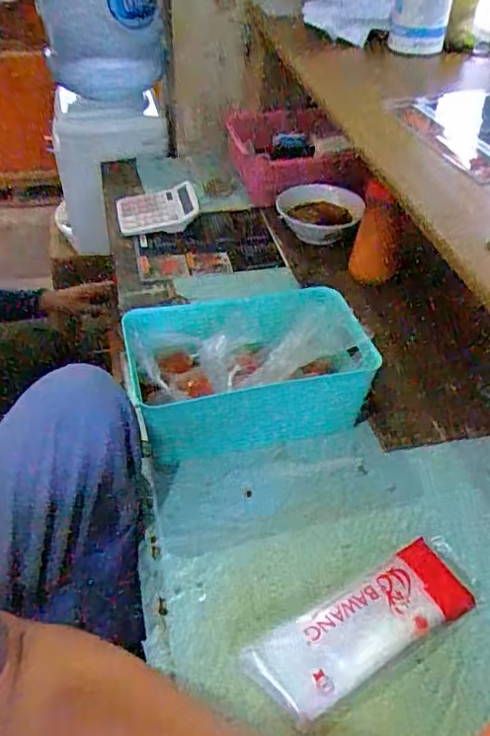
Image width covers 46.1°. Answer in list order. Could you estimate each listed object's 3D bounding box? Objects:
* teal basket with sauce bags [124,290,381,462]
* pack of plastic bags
[{"bbox_3d":[0.011,0.010,0.703,0.286,0.129,0.146,-12,45,-14],"label":"teal basket with sauce bags"},{"bbox_3d":[0.120,0.236,0.538,0.243,0.014,0.078,-23,49,-23],"label":"pack of plastic bags"}]

